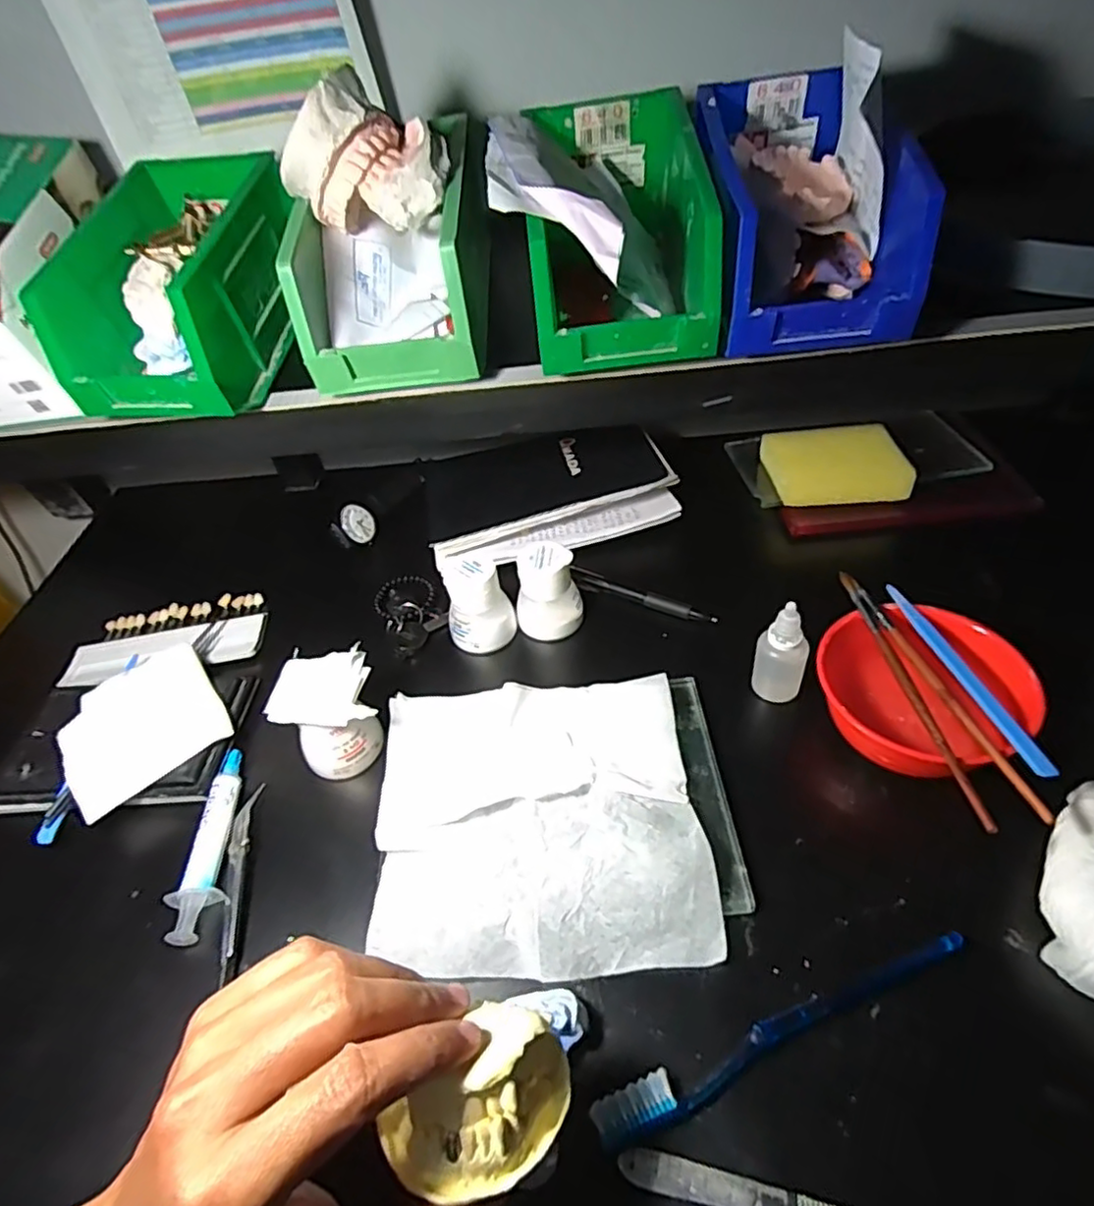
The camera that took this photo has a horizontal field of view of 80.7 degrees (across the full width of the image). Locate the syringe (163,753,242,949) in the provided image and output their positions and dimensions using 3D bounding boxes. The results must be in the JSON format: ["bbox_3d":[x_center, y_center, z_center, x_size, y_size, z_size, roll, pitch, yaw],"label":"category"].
[{"bbox_3d":[-0.202,0.141,0.390,0.025,0.017,0.121,-9,44,-2],"label":"syringe"}]

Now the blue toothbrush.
[{"bbox_3d":[0.109,0.193,0.291,0.187,0.009,0.019,-19,45,-12],"label":"blue toothbrush"}]

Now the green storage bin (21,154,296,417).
[{"bbox_3d":[-0.231,-0.198,0.413,0.104,0.097,0.160,2,47,10],"label":"green storage bin"}]

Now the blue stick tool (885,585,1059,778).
[{"bbox_3d":[0.232,0.037,0.362,0.011,0.004,0.137,-11,46,-2],"label":"blue stick tool"}]

